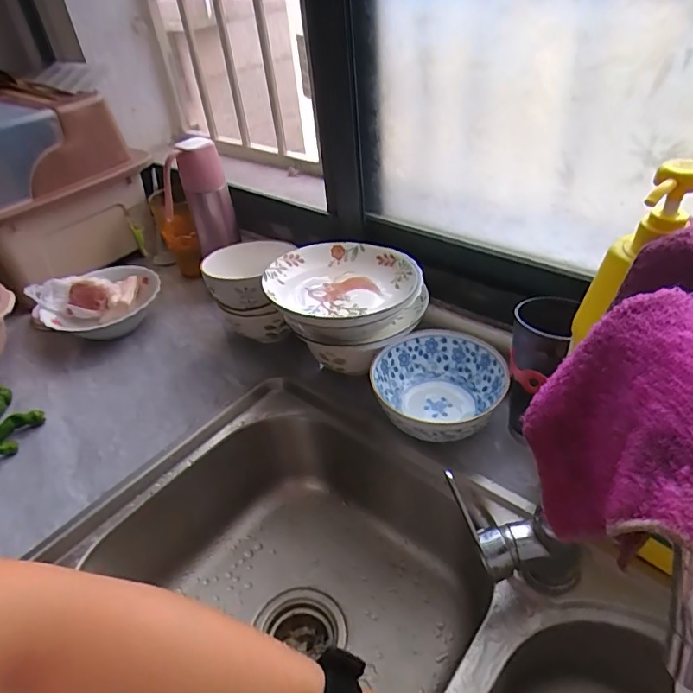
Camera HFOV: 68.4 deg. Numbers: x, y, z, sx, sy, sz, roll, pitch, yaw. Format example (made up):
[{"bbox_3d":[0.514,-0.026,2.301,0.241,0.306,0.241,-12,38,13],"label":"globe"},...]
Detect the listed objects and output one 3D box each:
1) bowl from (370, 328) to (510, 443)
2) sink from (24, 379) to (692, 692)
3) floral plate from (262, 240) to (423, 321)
[{"bbox_3d":[0.099,0.049,0.579,0.133,0.058,0.143,-4,39,3],"label":"bowl"},{"bbox_3d":[0.085,0.329,0.436,0.400,0.178,0.753,-34,46,-30],"label":"sink"},{"bbox_3d":[-0.005,-0.070,0.595,0.175,0.034,0.155,-5,39,1],"label":"floral plate"}]

